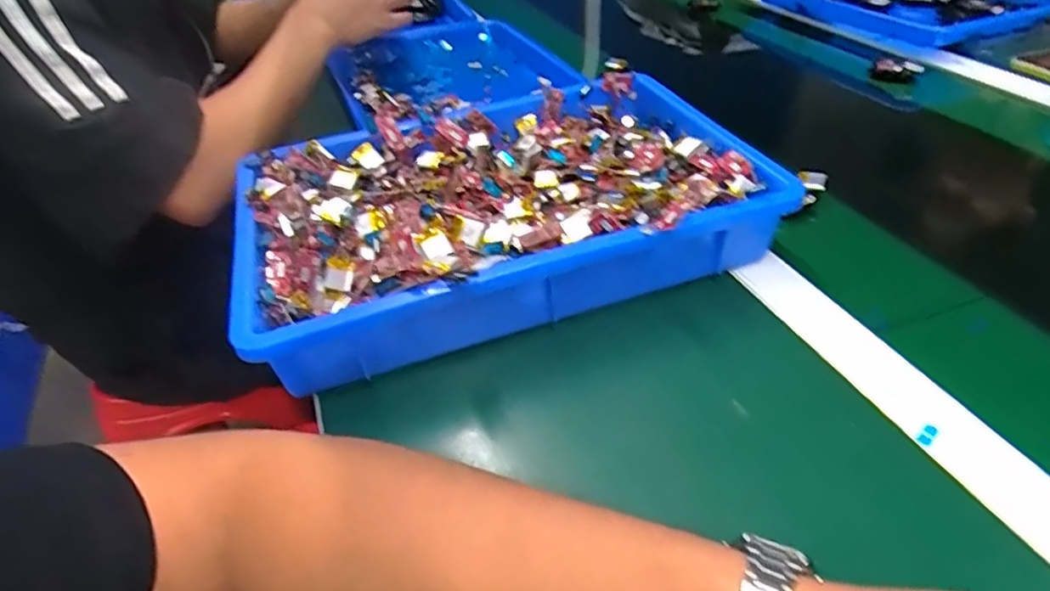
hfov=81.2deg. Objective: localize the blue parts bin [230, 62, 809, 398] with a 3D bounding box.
[{"bbox_3d":[-0.021,-0.074,0.481,0.378,0.075,0.253,-16,42,-11],"label":"blue parts bin"}]

